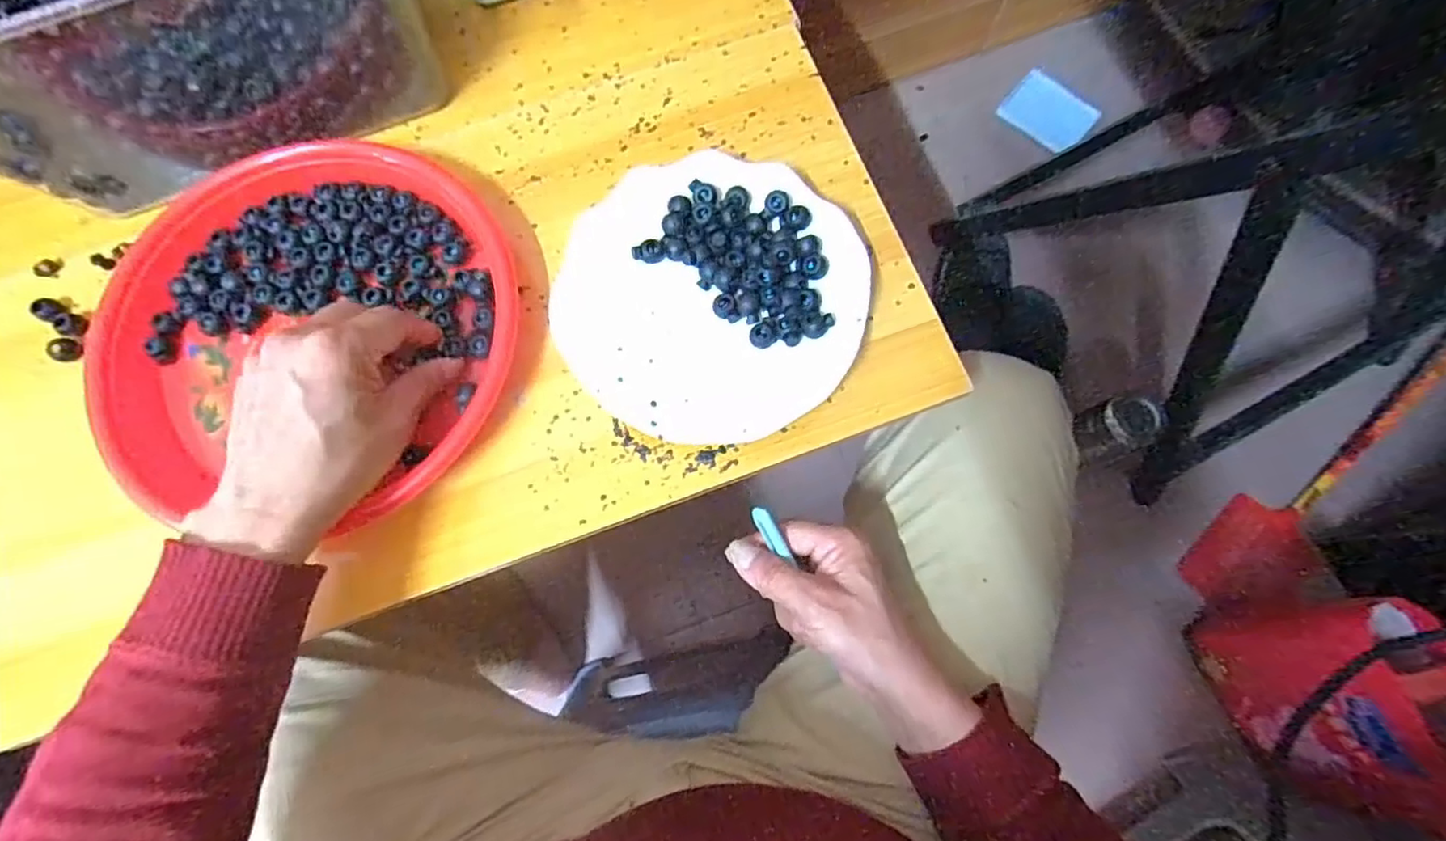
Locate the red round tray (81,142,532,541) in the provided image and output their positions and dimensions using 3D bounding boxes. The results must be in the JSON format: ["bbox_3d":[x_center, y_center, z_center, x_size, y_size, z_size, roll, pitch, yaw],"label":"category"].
[{"bbox_3d":[-0.252,-0.063,0.395,0.258,0.032,0.246,0,76,2],"label":"red round tray"}]

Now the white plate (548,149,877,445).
[{"bbox_3d":[-0.006,-0.075,0.390,0.180,0.027,0.179,0,76,2],"label":"white plate"}]

